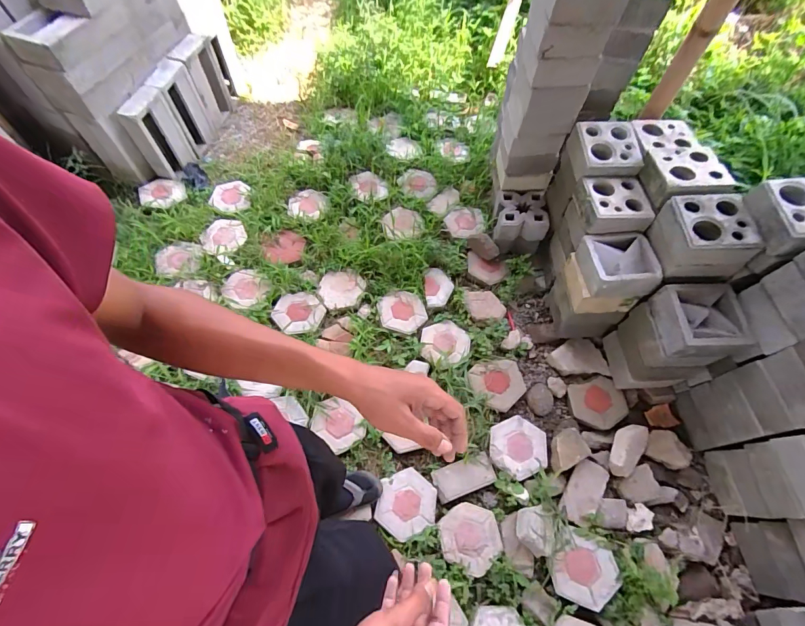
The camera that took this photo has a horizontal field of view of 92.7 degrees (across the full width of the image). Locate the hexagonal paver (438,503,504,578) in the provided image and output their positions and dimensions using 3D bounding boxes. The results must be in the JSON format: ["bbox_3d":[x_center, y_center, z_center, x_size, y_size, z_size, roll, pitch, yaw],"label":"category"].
[{"bbox_3d":[0.221,0.738,1.257,0.196,0.035,0.202,-10,64,-6],"label":"hexagonal paver"}]

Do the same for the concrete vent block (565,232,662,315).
[{"bbox_3d":[0.707,-0.143,1.326,0.215,0.200,0.211,1,63,0],"label":"concrete vent block"}]

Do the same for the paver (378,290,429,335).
[{"bbox_3d":[0.001,0.002,1.611,0.190,0.035,0.180,-16,65,-7],"label":"paver"}]

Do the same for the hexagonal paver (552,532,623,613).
[{"bbox_3d":[0.564,0.795,1.192,0.181,0.049,0.198,24,67,12],"label":"hexagonal paver"}]

